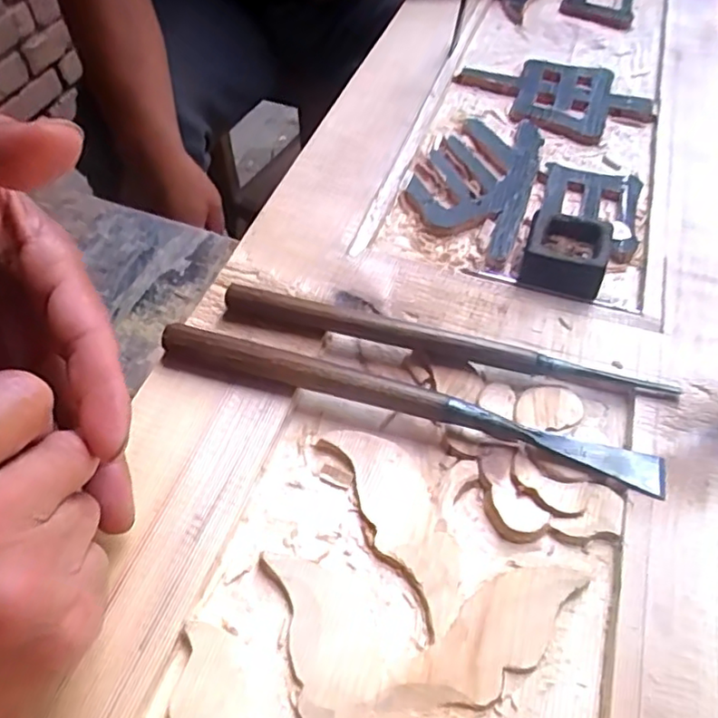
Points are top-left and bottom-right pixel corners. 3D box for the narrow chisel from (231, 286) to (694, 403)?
[{"bbox_3d":[0.046,-0.009,0.333,0.240,0.016,0.013,11,53,7],"label":"narrow chisel"}]

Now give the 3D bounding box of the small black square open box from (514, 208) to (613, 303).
[{"bbox_3d":[0.124,-0.063,0.372,0.046,0.027,0.043,16,54,11],"label":"small black square open box"}]

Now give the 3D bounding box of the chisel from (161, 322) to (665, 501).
[{"bbox_3d":[0.022,0.021,0.305,0.252,0.024,0.016,14,54,10],"label":"chisel"}]

